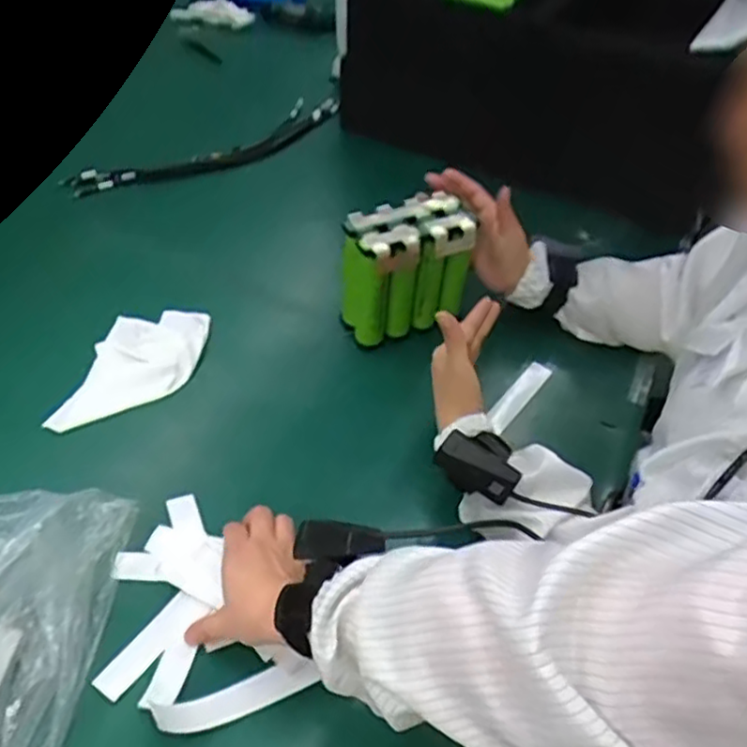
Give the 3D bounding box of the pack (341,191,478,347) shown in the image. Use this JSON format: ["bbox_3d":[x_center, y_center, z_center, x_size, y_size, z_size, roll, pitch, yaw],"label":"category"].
[{"bbox_3d":[0.030,-0.115,0.777,0.132,0.155,0.078,-17,52,-20],"label":"pack"}]

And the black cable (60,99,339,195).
[{"bbox_3d":[-0.231,-0.331,1.026,0.430,0.031,0.103,-28,56,-26],"label":"black cable"}]

